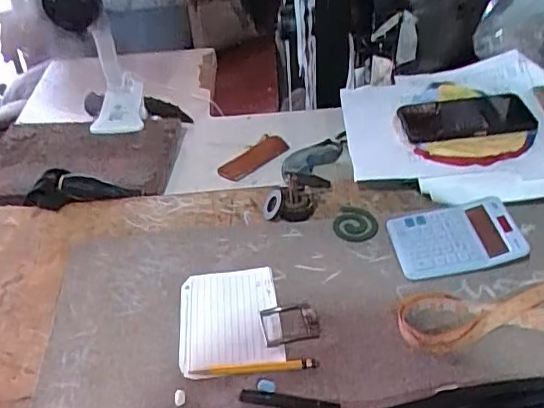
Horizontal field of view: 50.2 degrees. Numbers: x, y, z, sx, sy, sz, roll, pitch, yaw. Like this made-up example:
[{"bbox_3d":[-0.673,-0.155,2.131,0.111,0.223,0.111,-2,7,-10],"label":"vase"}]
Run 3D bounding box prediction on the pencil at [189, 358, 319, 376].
[{"bbox_3d":[-0.017,0.156,0.555,0.120,0.004,0.011,-5,38,0],"label":"pencil"}]

